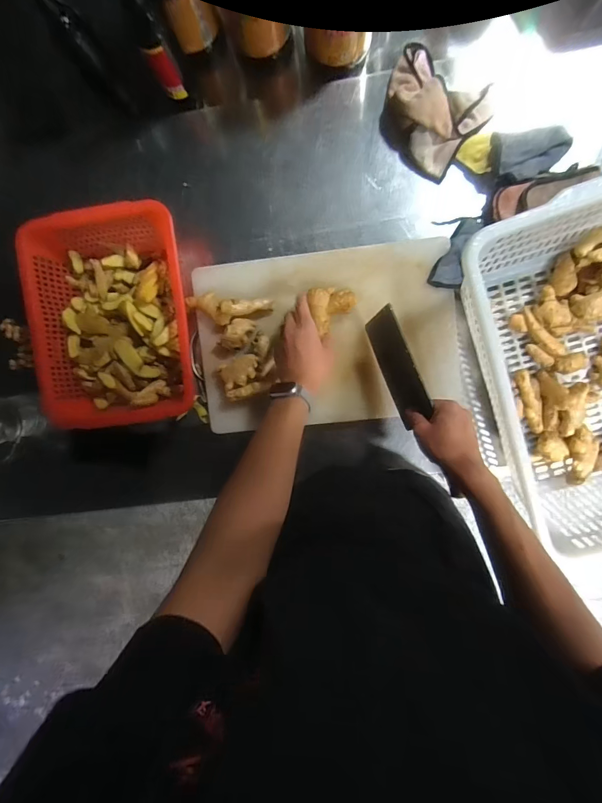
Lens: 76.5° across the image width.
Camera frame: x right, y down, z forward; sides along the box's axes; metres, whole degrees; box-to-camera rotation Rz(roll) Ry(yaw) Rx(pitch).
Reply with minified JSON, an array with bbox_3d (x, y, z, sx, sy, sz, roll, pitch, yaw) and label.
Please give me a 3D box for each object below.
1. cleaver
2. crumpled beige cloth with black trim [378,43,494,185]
[{"bbox_3d":[0.177,-0.003,0.591,0.028,0.103,0.293,-15,76,-13],"label":"cleaver"},{"bbox_3d":[0.207,-0.477,0.617,0.175,0.047,0.152,37,97,1],"label":"crumpled beige cloth with black trim"}]

